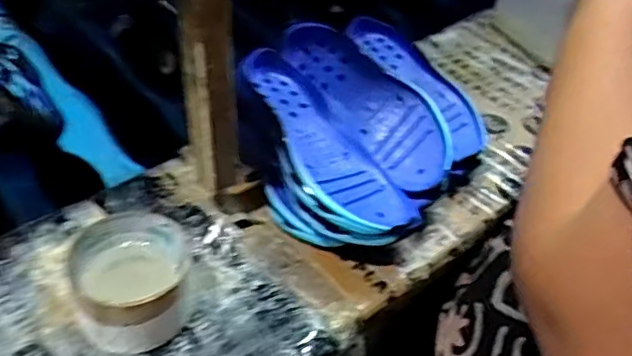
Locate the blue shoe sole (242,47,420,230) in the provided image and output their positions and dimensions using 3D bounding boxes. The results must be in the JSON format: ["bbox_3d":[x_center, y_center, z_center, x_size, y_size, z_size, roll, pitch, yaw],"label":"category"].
[{"bbox_3d":[0.005,-0.030,0.510,0.074,0.025,0.190,-27,70,-30],"label":"blue shoe sole"}]

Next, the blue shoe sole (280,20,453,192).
[{"bbox_3d":[0.045,-0.069,0.549,0.066,0.025,0.184,-45,74,5],"label":"blue shoe sole"}]

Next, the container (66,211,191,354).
[{"bbox_3d":[-0.129,0.075,0.439,0.077,0.057,0.083,-3,44,-9],"label":"container"}]

